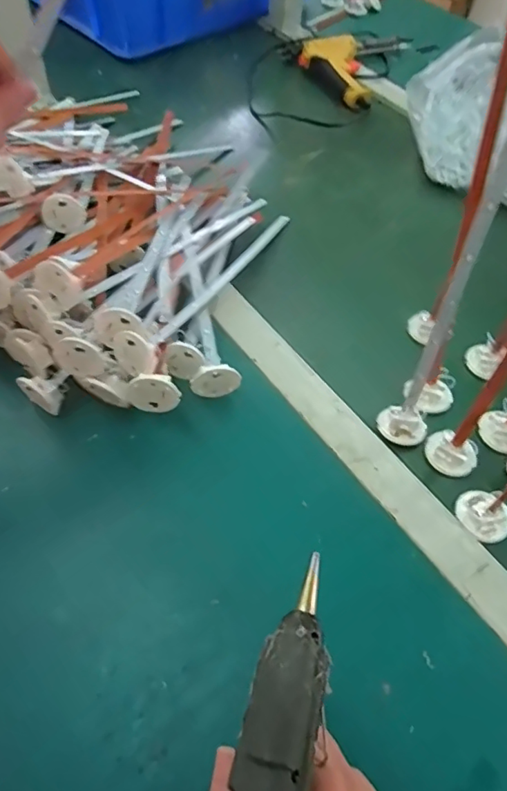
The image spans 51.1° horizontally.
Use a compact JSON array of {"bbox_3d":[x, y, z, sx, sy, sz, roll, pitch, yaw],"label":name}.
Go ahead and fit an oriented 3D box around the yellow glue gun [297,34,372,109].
[{"bbox_3d":[0.117,-0.475,0.780,0.091,0.037,0.173,0,53,-4],"label":"yellow glue gun"}]

